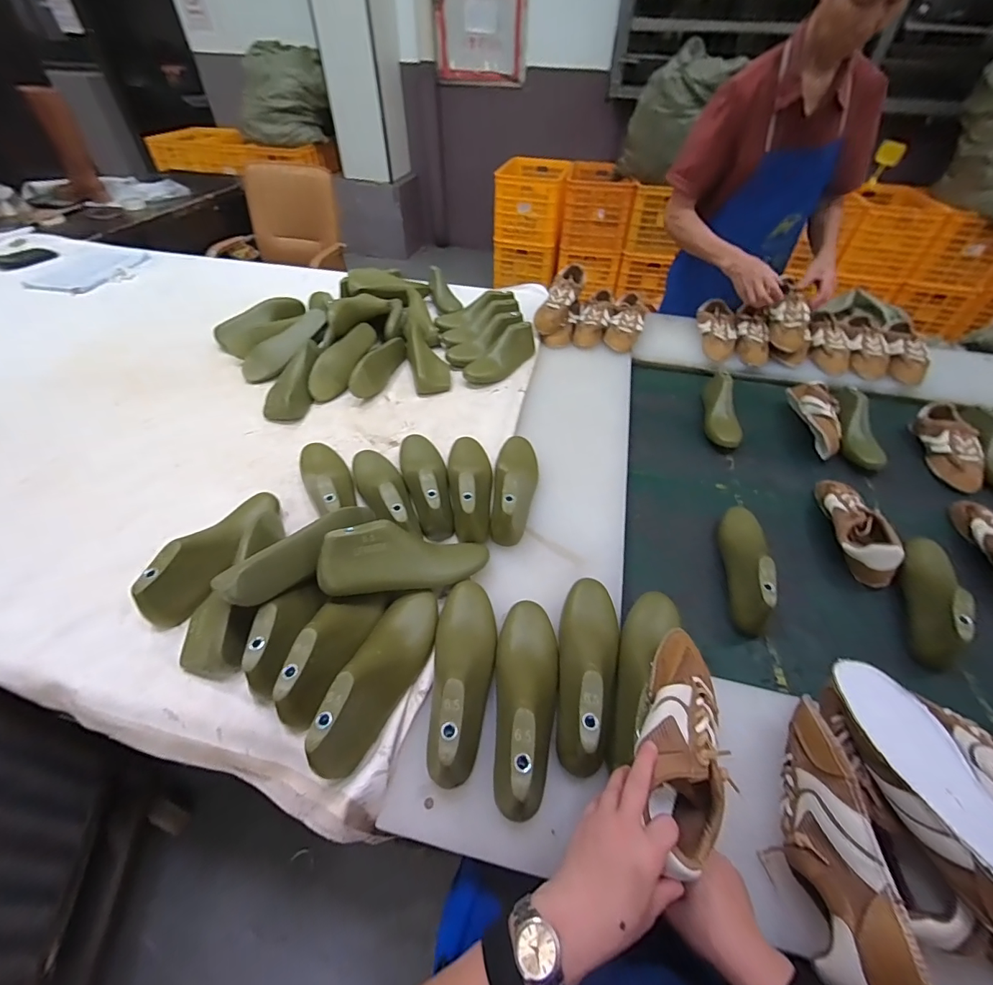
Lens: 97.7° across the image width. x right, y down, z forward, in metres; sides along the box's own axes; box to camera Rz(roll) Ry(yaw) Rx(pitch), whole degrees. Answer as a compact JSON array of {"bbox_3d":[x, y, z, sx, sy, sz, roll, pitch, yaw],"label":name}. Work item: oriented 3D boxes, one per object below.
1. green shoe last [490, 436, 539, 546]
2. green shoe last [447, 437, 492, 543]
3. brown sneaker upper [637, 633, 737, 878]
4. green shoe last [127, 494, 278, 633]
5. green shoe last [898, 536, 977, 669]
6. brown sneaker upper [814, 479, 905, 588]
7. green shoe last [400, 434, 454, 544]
[{"bbox_3d":[0.033,-0.026,0.745,0.078,0.082,0.239,5,47,4],"label":"green shoe last"},{"bbox_3d":[-0.045,-0.026,0.736,0.072,0.086,0.236,-3,47,-3],"label":"green shoe last"},{"bbox_3d":[0.183,0.238,0.432,0.079,0.064,0.206,8,54,7],"label":"brown sneaker upper"},{"bbox_3d":[-0.407,0.083,0.643,0.071,0.084,0.241,16,49,14],"label":"green shoe last"},{"bbox_3d":[0.682,0.145,0.685,0.066,0.090,0.253,28,53,23],"label":"green shoe last"},{"bbox_3d":[0.639,0.051,0.775,0.086,0.072,0.234,12,48,11],"label":"brown sneaker upper"},{"bbox_3d":[-0.121,-0.033,0.744,0.075,0.075,0.239,-13,48,-12],"label":"green shoe last"}]

